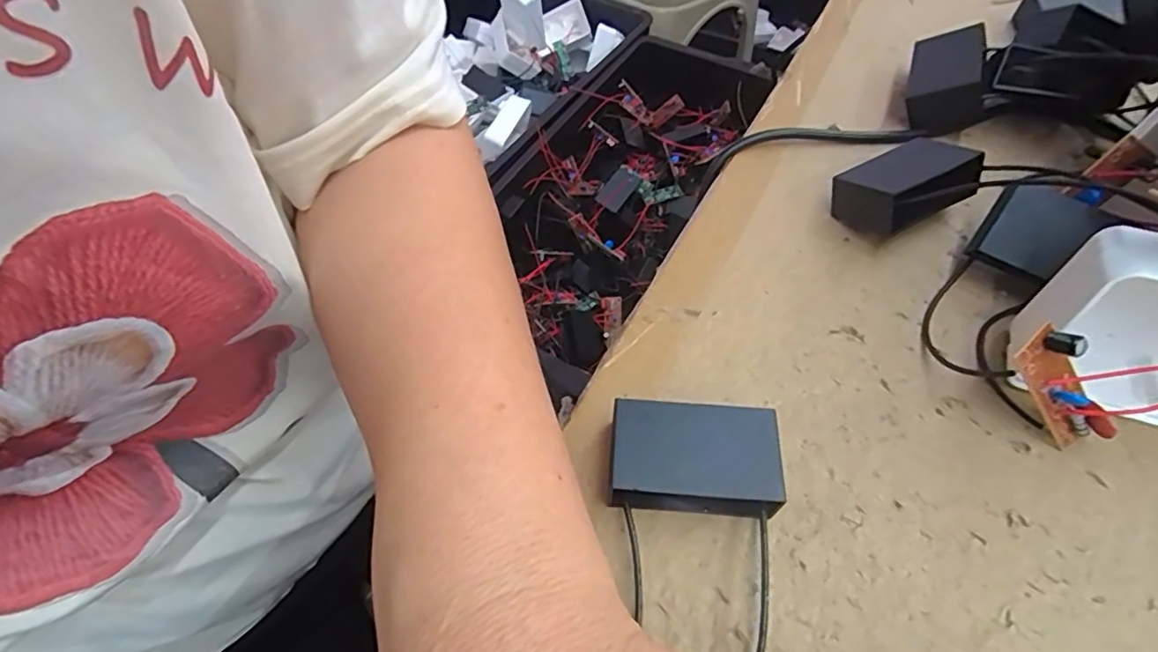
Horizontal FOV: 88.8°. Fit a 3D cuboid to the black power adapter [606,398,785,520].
[{"bbox_3d":[0.033,0.041,0.176,0.047,0.020,0.031,3,56,4],"label":"black power adapter"}]

